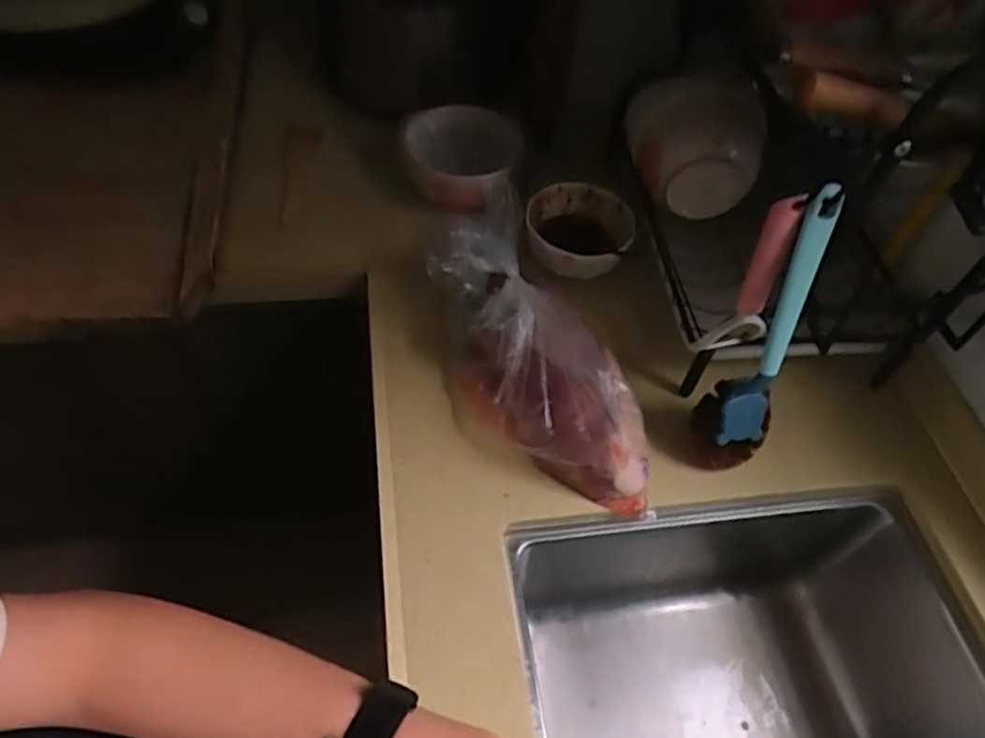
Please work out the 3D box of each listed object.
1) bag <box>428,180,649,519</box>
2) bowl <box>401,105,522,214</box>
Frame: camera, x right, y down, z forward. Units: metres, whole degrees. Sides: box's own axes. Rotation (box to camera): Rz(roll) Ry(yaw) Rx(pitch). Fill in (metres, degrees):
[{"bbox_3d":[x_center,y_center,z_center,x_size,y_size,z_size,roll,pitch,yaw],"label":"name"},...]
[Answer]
[{"bbox_3d":[0.042,-0.021,0.677,0.167,0.093,0.357,-23,60,-18],"label":"bag"},{"bbox_3d":[-0.035,-0.270,0.859,0.134,0.060,0.145,2,56,-2],"label":"bowl"}]

